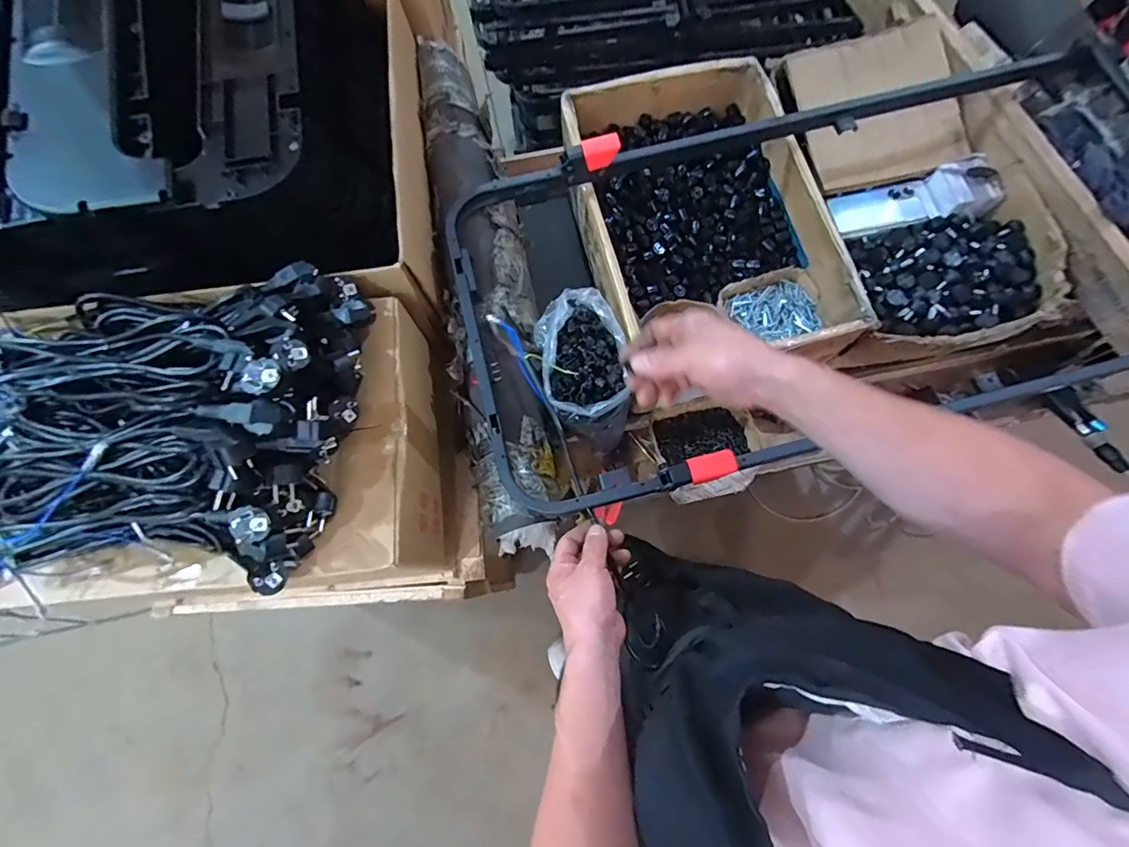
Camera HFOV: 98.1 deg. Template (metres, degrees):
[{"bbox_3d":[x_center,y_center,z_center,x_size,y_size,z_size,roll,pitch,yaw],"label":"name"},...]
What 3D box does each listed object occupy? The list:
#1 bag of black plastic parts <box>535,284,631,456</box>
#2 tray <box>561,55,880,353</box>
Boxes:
[{"bbox_3d":[0.031,-0.073,0.761,0.127,0.167,0.204,-12,74,-1],"label":"bag of black plastic parts"},{"bbox_3d":[0.222,-0.336,0.826,0.355,0.135,0.536,-12,74,-1],"label":"tray"}]

